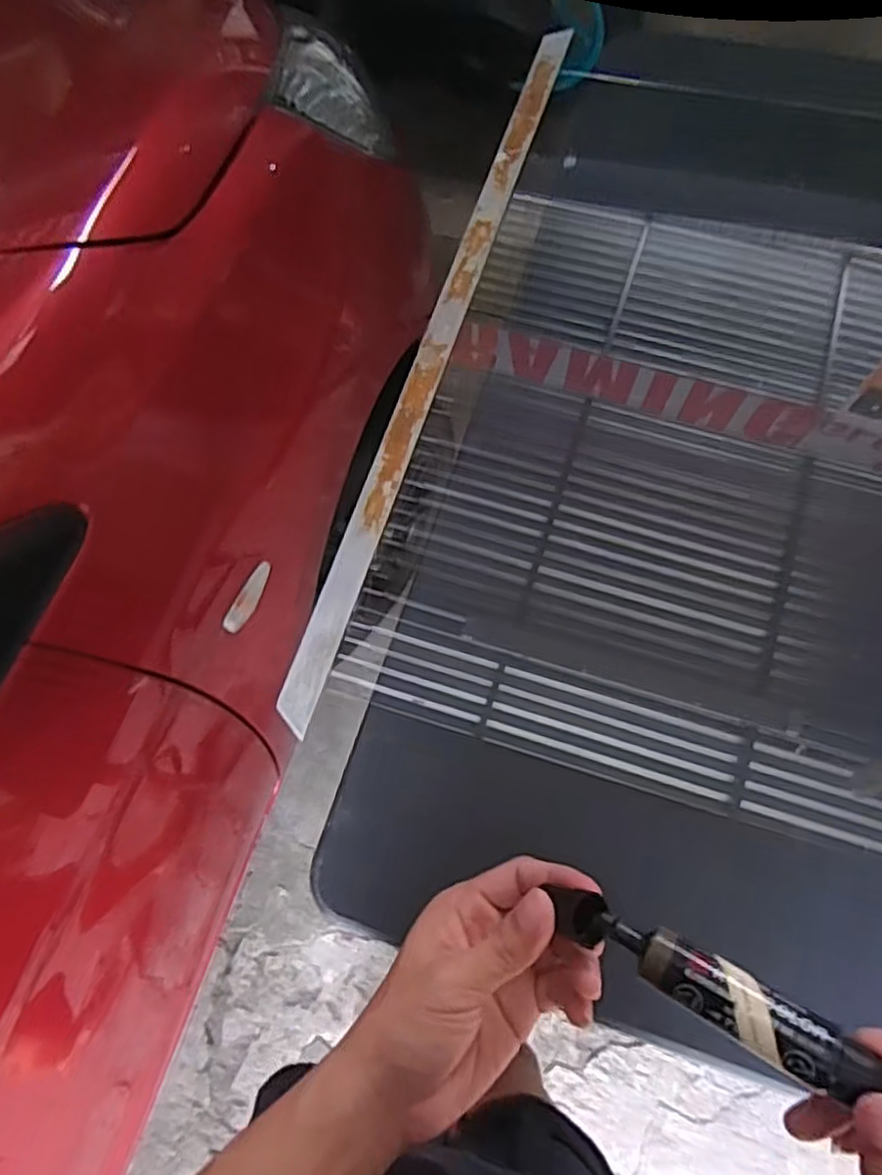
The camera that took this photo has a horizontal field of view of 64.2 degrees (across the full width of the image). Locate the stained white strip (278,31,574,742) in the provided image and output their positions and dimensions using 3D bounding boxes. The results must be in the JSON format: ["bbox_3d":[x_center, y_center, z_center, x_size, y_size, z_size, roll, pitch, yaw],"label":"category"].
[{"bbox_3d":[0.008,-0.313,0.835,0.038,0.013,0.989,19,72,0],"label":"stained white strip"}]

